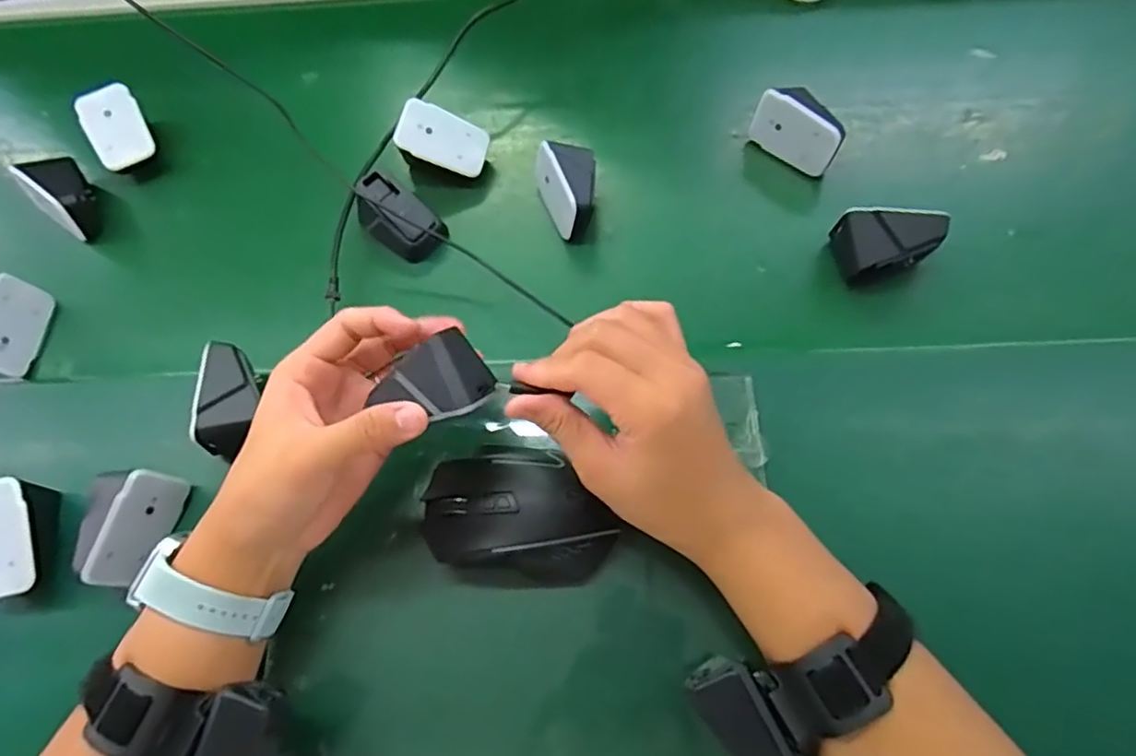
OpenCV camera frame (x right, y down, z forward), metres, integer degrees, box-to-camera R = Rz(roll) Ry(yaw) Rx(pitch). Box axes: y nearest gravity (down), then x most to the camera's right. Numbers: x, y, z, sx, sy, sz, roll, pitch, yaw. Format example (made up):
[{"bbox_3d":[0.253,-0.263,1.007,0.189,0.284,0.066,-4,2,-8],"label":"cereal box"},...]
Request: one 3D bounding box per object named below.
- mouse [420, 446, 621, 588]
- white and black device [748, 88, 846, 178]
[{"bbox_3d":[-0.028,0.084,0.371,0.108,0.056,0.072,3,67,5],"label":"mouse"},{"bbox_3d":[0.178,-0.190,0.477,0.070,0.047,0.041,39,75,18],"label":"white and black device"}]

